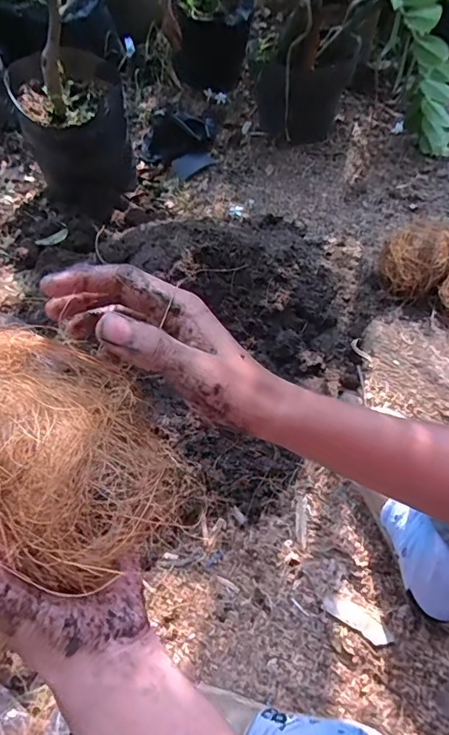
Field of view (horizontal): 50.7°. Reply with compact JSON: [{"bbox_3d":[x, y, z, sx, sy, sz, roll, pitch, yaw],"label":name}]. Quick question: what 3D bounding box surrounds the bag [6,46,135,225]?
[{"bbox_3d":[-0.275,-0.444,0.906,0.189,0.201,0.218,-18,59,-8],"label":"bag"}]

